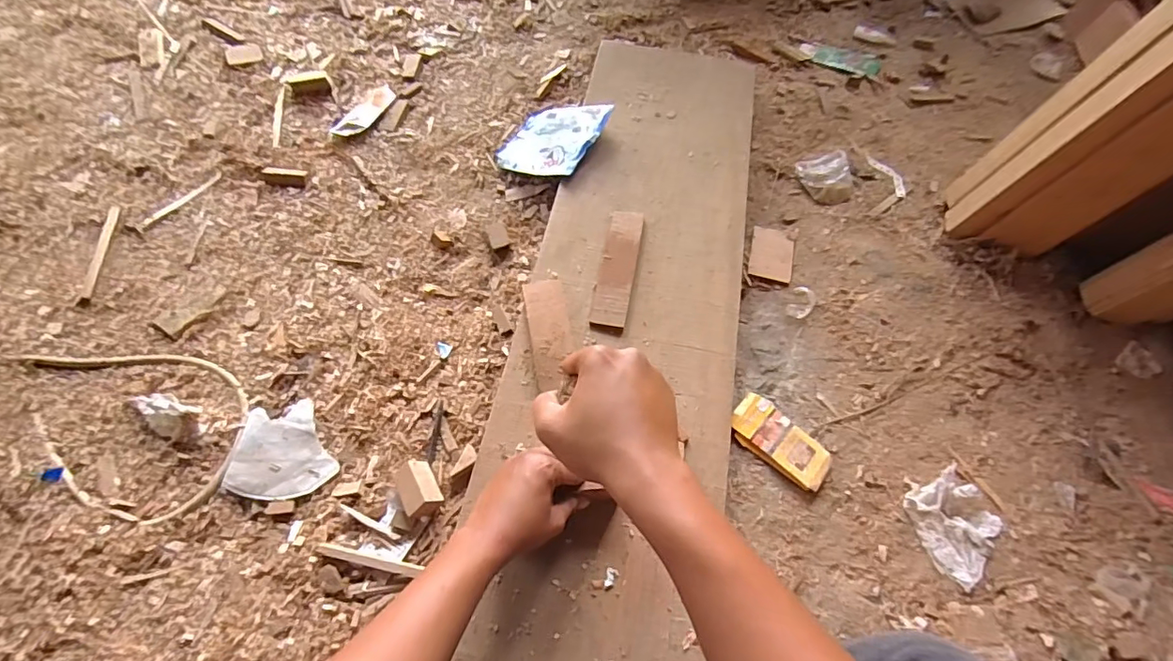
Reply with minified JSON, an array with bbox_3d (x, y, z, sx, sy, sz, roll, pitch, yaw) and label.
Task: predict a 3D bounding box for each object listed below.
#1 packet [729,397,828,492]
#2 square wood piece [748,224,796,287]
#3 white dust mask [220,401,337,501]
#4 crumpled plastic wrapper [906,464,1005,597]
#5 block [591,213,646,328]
[{"bbox_3d":[0.235,0.135,0.656,0.120,0.018,0.066,36,65,16],"label":"packet"},{"bbox_3d":[0.281,-0.117,0.813,0.064,0.004,0.099,15,61,6],"label":"square wood piece"},{"bbox_3d":[-0.367,0.144,0.647,0.116,0.022,0.114,1,61,-2],"label":"white dust mask"},{"bbox_3d":[0.427,0.218,0.614,0.106,0.033,0.108,-31,67,-18],"label":"crumpled plastic wrapper"},{"bbox_3d":[0.043,-0.089,0.727,0.046,0.014,0.186,11,61,3],"label":"block"}]

